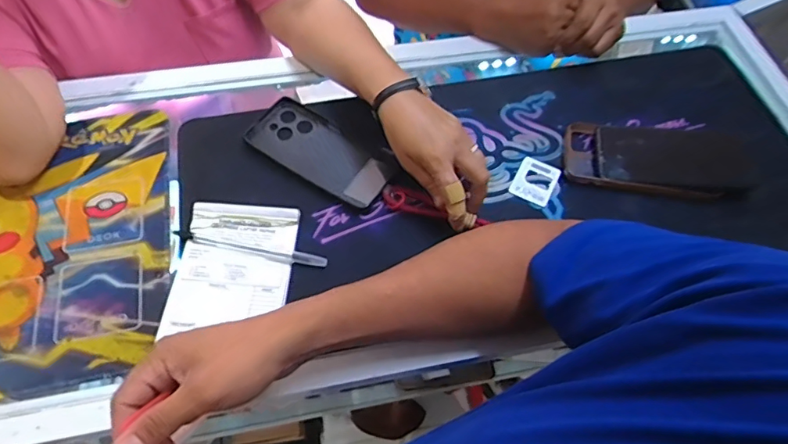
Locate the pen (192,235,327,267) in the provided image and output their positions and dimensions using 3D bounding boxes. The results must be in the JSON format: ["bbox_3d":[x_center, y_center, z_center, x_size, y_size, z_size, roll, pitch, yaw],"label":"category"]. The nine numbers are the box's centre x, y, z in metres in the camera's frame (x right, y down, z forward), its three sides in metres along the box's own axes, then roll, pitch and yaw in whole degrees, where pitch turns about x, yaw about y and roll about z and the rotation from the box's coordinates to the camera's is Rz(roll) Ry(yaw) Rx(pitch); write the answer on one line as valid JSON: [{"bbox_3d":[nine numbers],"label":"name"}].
[{"bbox_3d":[-0.133,0.029,0.497,0.135,0.010,0.012,10,62,3],"label":"pen"}]

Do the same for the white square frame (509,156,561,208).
[{"bbox_3d":[0.153,-0.045,0.552,0.042,0.005,0.051,29,77,10],"label":"white square frame"}]

